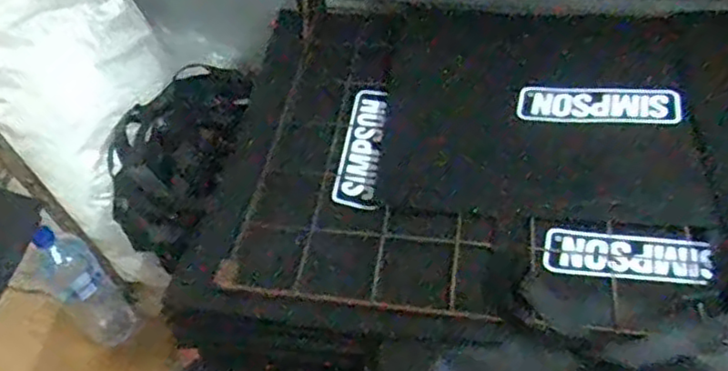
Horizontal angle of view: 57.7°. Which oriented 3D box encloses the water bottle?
[{"bbox_3d":[-0.475,0.173,1.121,0.086,0.272,0.090,-2,52,3],"label":"water bottle"}]

